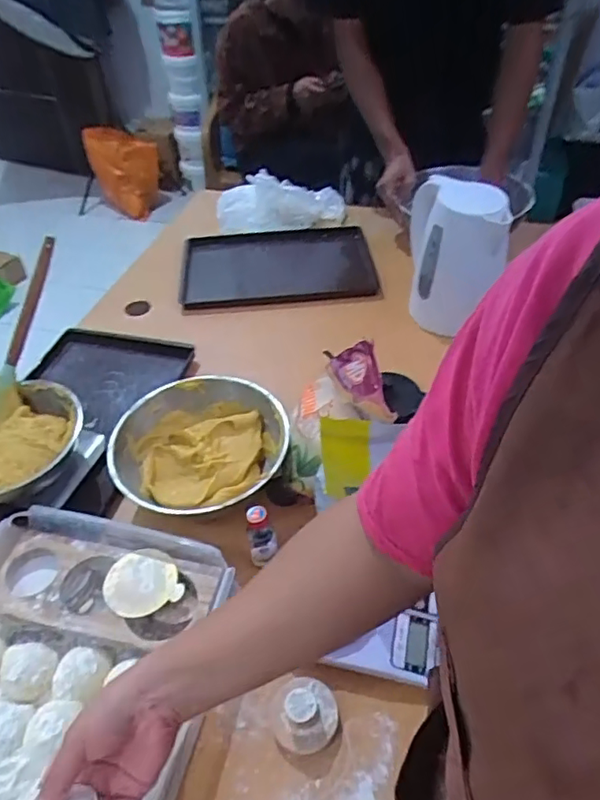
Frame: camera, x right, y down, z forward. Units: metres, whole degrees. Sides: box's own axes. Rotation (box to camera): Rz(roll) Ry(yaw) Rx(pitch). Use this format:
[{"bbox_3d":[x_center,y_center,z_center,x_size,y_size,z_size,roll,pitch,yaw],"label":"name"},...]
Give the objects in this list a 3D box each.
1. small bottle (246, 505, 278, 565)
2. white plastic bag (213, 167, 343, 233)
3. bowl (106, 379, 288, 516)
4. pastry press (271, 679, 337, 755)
[{"bbox_3d":[-0.042,0.156,0.649,0.030,0.084,0.032,-9,45,-7],"label":"small bottle"},{"bbox_3d":[-0.041,-0.446,1.263,0.280,0.088,0.109,-10,45,-7],"label":"white plastic bag"},{"bbox_3d":[-0.122,0.071,0.744,0.215,0.077,0.210,-1,44,1],"label":"bowl"},{"bbox_3d":[0.006,0.296,0.547,0.060,0.039,0.057,-1,44,1],"label":"pastry press"}]

